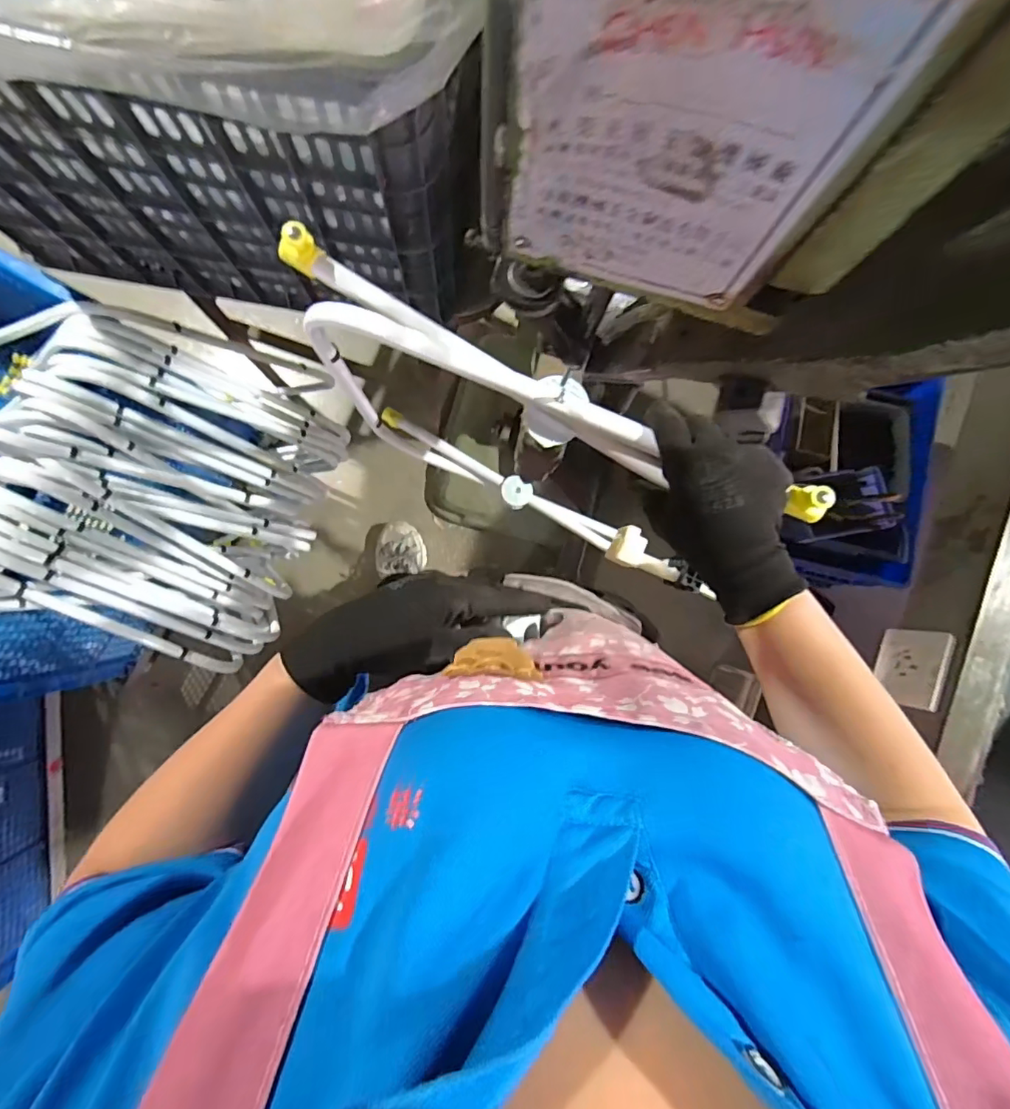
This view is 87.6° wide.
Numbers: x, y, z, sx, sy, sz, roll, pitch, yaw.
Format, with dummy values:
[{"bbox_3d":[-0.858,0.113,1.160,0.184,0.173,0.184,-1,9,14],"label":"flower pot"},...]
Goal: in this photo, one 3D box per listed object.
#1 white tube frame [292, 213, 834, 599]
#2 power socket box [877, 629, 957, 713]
[{"bbox_3d":[0.017,-0.104,0.593,0.429,0.467,0.053,29,85,-1],"label":"white tube frame"},{"bbox_3d":[0.467,0.130,0.606,0.015,0.089,0.086,19,85,-1],"label":"power socket box"}]

